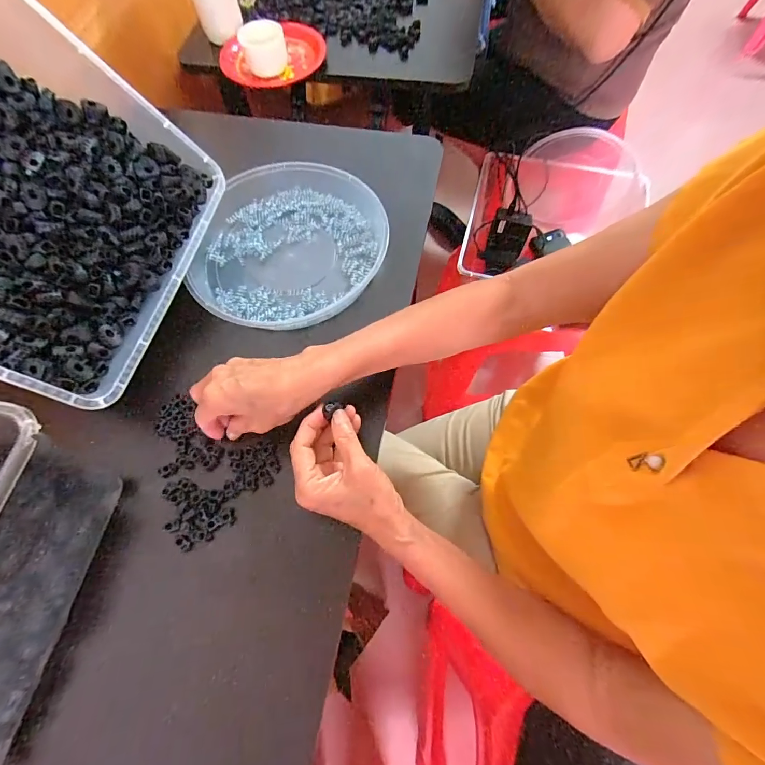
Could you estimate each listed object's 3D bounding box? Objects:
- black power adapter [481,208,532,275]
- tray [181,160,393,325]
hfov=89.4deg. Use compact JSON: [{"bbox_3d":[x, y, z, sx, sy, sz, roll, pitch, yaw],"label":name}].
[{"bbox_3d":[0.244,-0.278,0.772,0.069,0.021,0.120,22,114,11],"label":"black power adapter"},{"bbox_3d":[-0.114,-0.166,0.458,0.226,0.035,0.218,0,67,1],"label":"tray"}]

